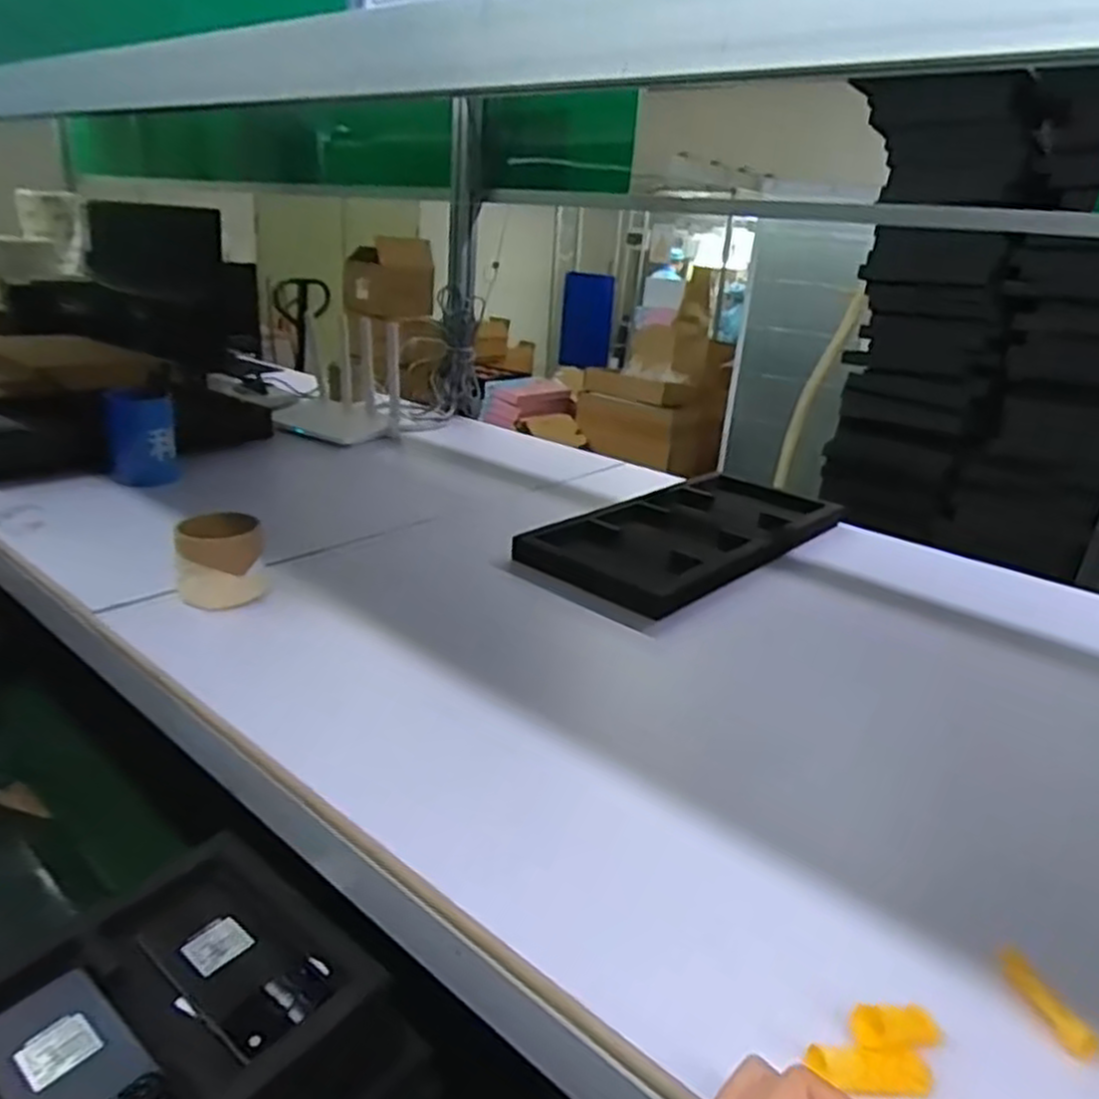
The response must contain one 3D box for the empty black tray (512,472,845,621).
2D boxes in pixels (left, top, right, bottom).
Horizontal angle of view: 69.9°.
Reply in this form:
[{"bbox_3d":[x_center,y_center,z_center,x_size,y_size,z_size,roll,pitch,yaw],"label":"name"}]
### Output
[{"bbox_3d":[0.207,-0.026,1.077,0.233,0.035,0.488,23,29,39],"label":"empty black tray"}]

